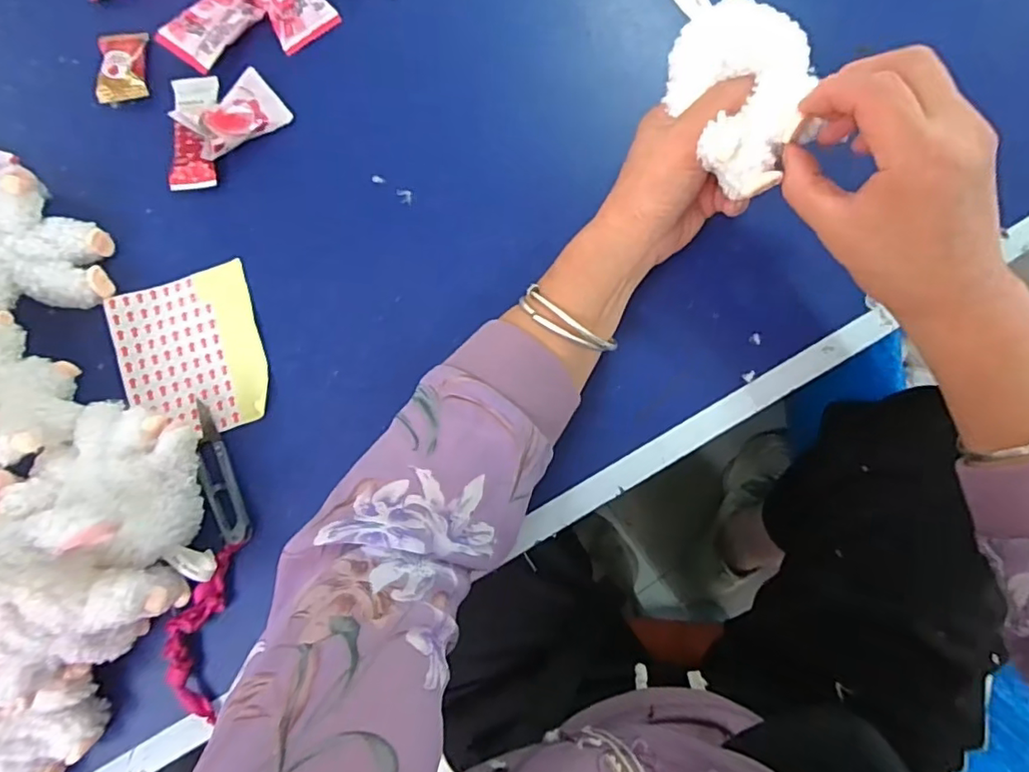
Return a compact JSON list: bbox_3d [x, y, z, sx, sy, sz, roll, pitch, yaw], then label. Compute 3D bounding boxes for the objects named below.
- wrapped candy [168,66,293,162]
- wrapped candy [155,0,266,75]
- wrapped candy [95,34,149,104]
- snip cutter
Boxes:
[{"bbox_3d":[-0.215,-0.207,0.439,0.074,0.014,0.048,-37,89,-21],"label":"wrapped candy"},{"bbox_3d":[-0.241,-0.287,0.453,0.046,0.023,0.072,34,83,8],"label":"wrapped candy"},{"bbox_3d":[-0.315,-0.259,0.457,0.037,0.017,0.068,-13,80,1],"label":"wrapped candy"},{"bbox_3d":[-0.205,0.060,0.395,0.018,0.009,0.101,-23,80,-1],"label":"snip cutter"}]

